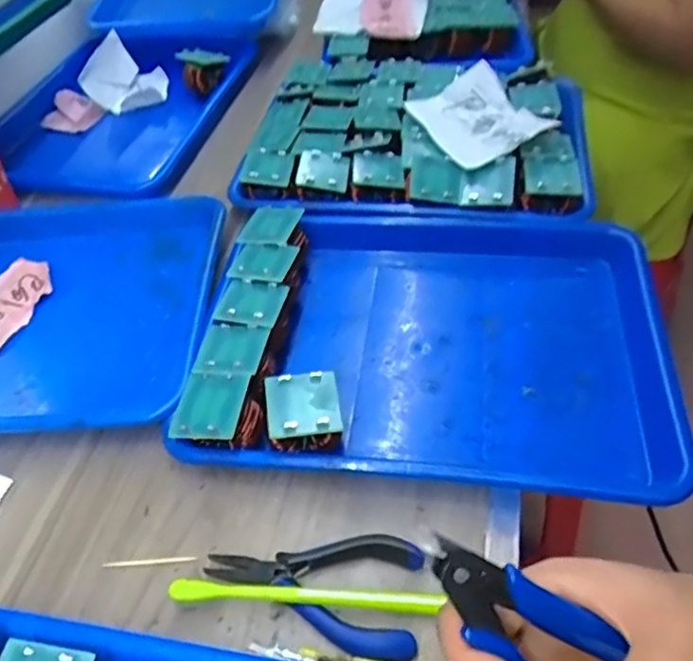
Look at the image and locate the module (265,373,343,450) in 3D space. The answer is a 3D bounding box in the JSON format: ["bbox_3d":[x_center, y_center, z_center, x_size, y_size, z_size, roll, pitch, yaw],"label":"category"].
[{"bbox_3d":[-0.025,0.060,0.397,0.046,0.049,0.050,-9,48,-1],"label":"module"}]

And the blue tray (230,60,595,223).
[{"bbox_3d":[0.074,-0.203,0.609,0.317,0.050,0.268,7,50,12],"label":"blue tray"}]

